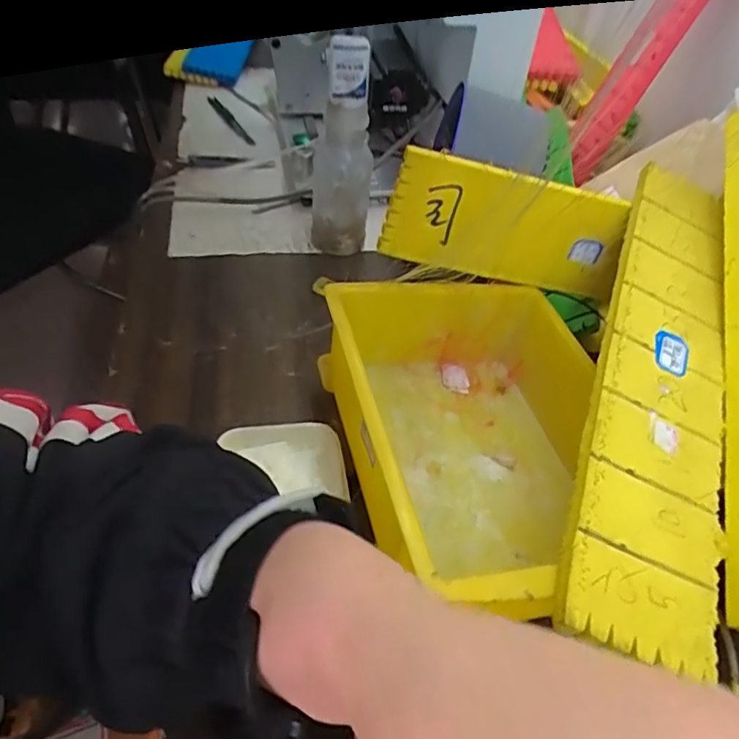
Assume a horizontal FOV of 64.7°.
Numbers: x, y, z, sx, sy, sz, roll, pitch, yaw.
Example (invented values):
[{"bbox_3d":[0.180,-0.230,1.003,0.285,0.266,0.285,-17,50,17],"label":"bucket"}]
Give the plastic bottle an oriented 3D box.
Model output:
[{"bbox_3d":[-0.029,-0.218,0.581,0.061,0.192,0.081,1,46,-2],"label":"plastic bottle"}]

